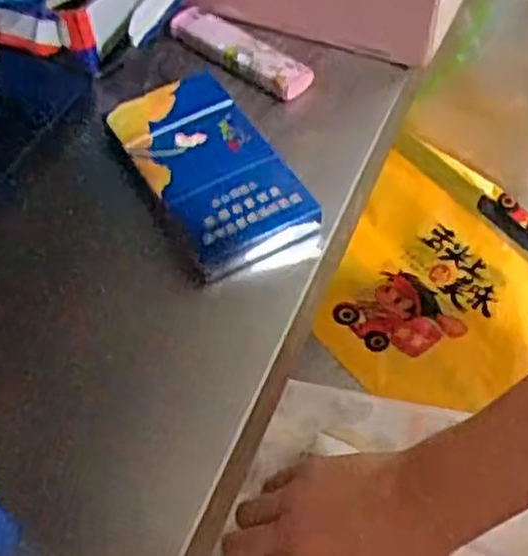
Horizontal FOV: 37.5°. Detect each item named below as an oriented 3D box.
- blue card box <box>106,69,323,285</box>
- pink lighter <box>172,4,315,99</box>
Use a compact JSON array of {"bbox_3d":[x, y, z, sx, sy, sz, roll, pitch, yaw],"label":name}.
[{"bbox_3d":[-0.021,-0.044,0.331,0.053,0.017,0.108,-26,57,-15],"label":"blue card box"},{"bbox_3d":[-0.012,-0.111,0.377,0.075,0.014,0.021,36,64,25],"label":"pink lighter"}]

